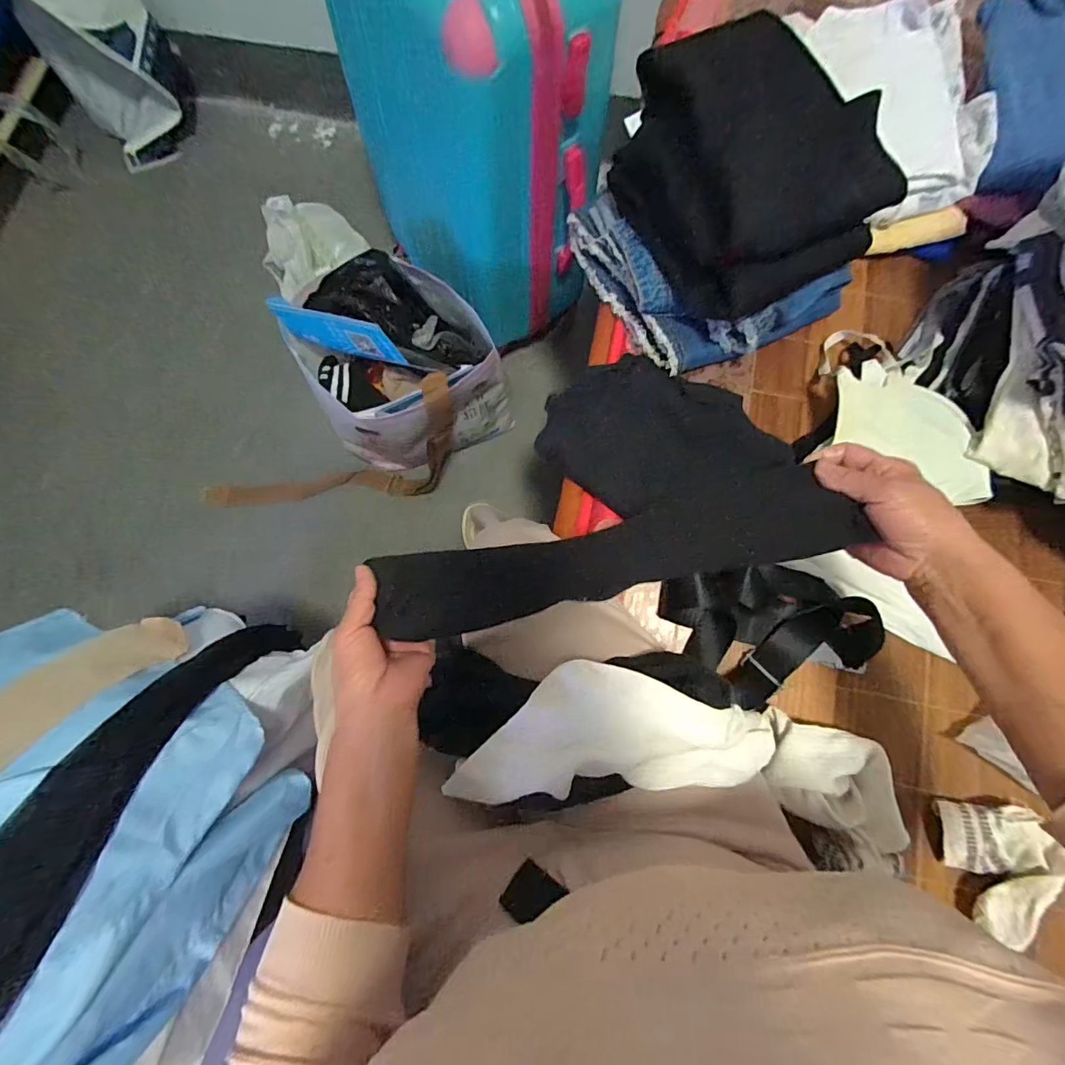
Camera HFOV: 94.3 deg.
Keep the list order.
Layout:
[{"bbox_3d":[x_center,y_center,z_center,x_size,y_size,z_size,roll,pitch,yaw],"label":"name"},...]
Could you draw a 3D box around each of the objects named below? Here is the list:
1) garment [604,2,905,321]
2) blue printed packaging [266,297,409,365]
[{"bbox_3d":[0.223,-0.370,0.503,0.197,0.134,0.233,-23,77,-5],"label":"garment"},{"bbox_3d":[-0.299,-0.302,0.756,0.215,0.088,0.014,19,67,11],"label":"blue printed packaging"}]

